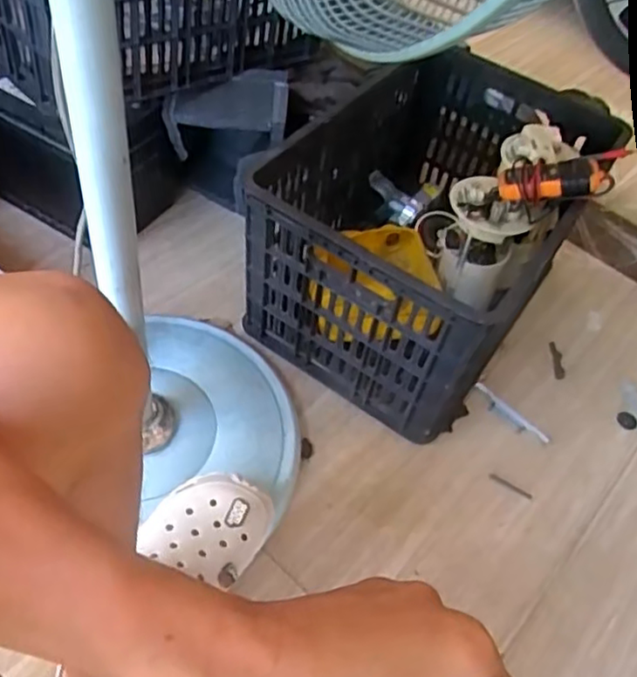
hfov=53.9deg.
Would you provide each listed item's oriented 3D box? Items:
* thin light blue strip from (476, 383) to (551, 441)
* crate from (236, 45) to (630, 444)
[{"bbox_3d":[0.274,0.110,0.899,0.123,0.006,0.025,39,58,22],"label":"thin light blue strip"},{"bbox_3d":[0.168,-0.170,0.925,0.356,0.287,0.507,29,55,16],"label":"crate"}]

